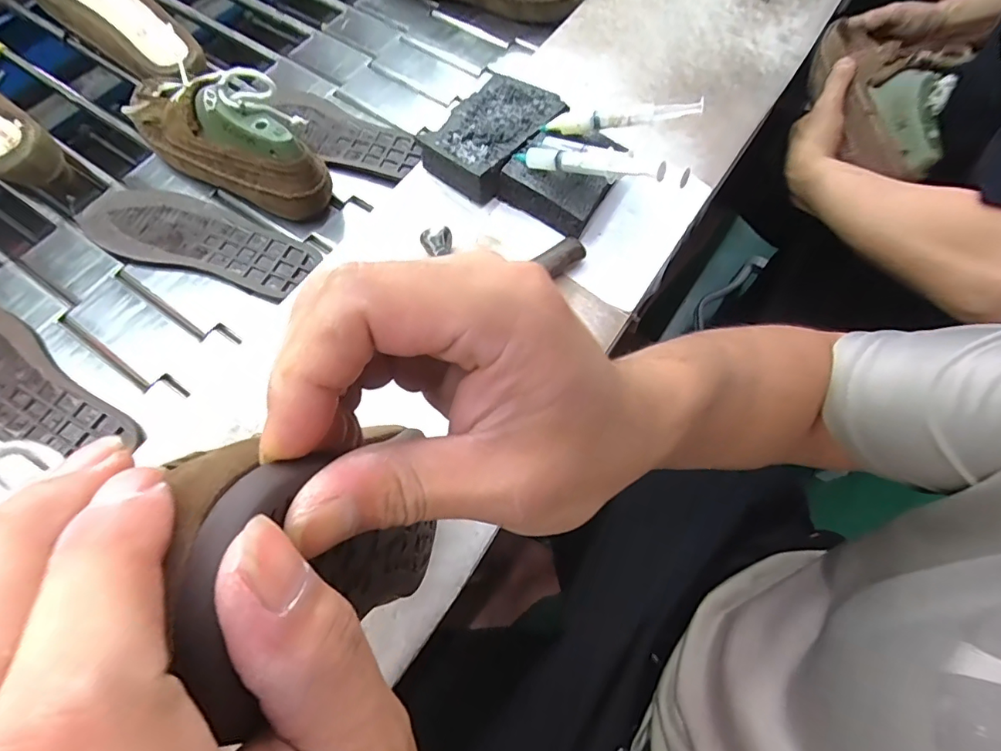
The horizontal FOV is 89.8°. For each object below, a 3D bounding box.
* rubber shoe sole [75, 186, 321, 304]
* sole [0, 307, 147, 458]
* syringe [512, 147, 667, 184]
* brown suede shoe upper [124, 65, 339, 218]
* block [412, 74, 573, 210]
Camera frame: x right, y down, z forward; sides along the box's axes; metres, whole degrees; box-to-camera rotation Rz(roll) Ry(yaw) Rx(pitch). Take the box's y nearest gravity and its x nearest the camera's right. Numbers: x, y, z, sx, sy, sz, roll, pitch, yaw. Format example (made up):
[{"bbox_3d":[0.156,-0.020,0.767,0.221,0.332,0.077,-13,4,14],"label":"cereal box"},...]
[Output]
[{"bbox_3d":[-0.311,-0.140,0.512,0.256,0.016,0.084,19,68,7],"label":"rubber shoe sole"},{"bbox_3d":[-0.432,0.009,0.444,0.259,0.014,0.084,32,70,12],"label":"sole"},{"bbox_3d":[0.068,-0.179,0.416,0.133,0.023,0.024,19,66,27],"label":"syringe"},{"bbox_3d":[-0.286,-0.245,0.507,0.232,0.118,0.077,32,70,12],"label":"brown suede shoe upper"},{"bbox_3d":[-0.007,-0.230,0.476,0.082,0.027,0.131,38,71,14],"label":"block"}]

